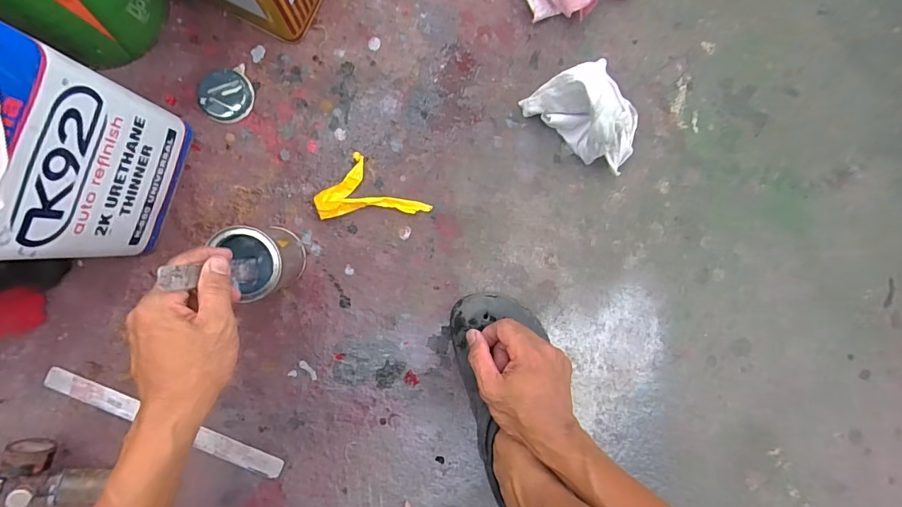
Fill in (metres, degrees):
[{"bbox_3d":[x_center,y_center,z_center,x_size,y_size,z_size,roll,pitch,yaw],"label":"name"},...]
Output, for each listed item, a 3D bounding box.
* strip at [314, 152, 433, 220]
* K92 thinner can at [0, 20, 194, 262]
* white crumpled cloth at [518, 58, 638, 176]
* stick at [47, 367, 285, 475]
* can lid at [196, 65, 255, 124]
[{"bbox_3d":[-0.096,-0.056,0.522,0.111,0.018,0.085,38,87,-3],"label":"strip"},{"bbox_3d":[-0.356,-0.084,0.380,0.107,0.260,0.166,21,88,-4],"label":"K92 thinner can"},{"bbox_3d":[0.169,-0.168,0.515,0.134,0.076,0.090,41,87,-3],"label":"white crumpled cloth"},{"bbox_3d":[-0.333,0.201,0.515,0.283,0.007,0.026,26,88,-4],"label":"stick"},{"bbox_3d":[-0.264,-0.186,0.512,0.058,0.010,0.064,-20,91,-4],"label":"can lid"}]

